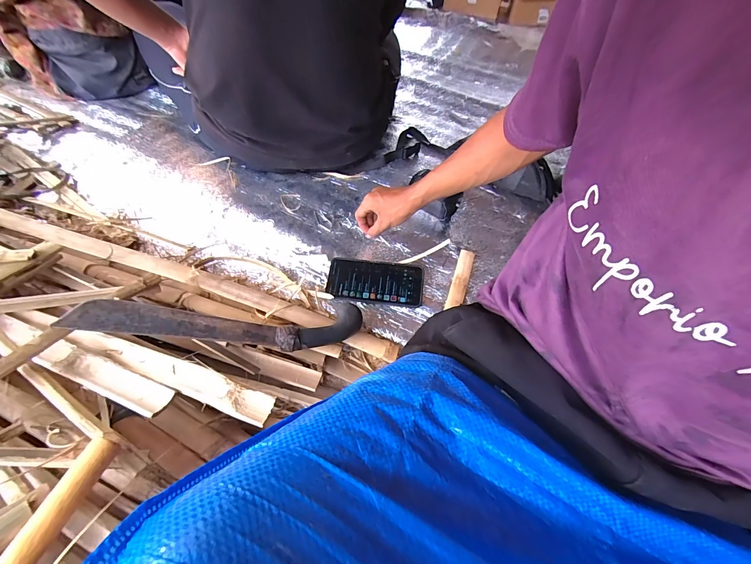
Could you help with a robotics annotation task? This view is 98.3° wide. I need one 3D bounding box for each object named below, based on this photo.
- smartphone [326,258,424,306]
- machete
[{"bbox_3d":[-0.001,-0.001,0.587,0.171,0.006,0.078,5,73,5],"label":"smartphone"},{"bbox_3d":[-0.198,0.055,0.454,0.363,0.023,0.075,5,53,-18],"label":"machete"}]

